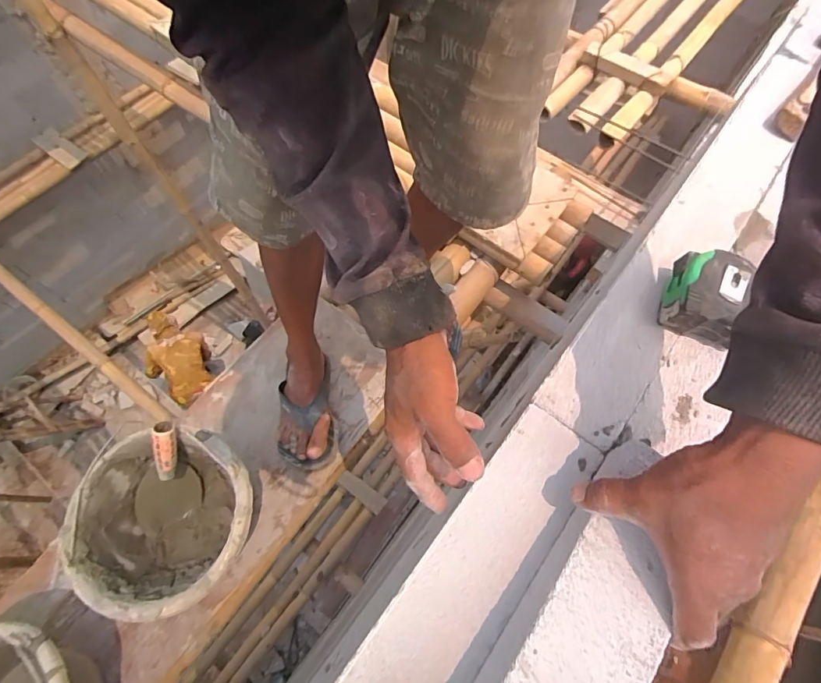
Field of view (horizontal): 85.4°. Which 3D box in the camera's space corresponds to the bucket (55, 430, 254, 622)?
[{"bbox_3d":[-0.360,0.276,0.703,0.242,0.172,0.240,1,66,-1],"label":"bucket"}]

